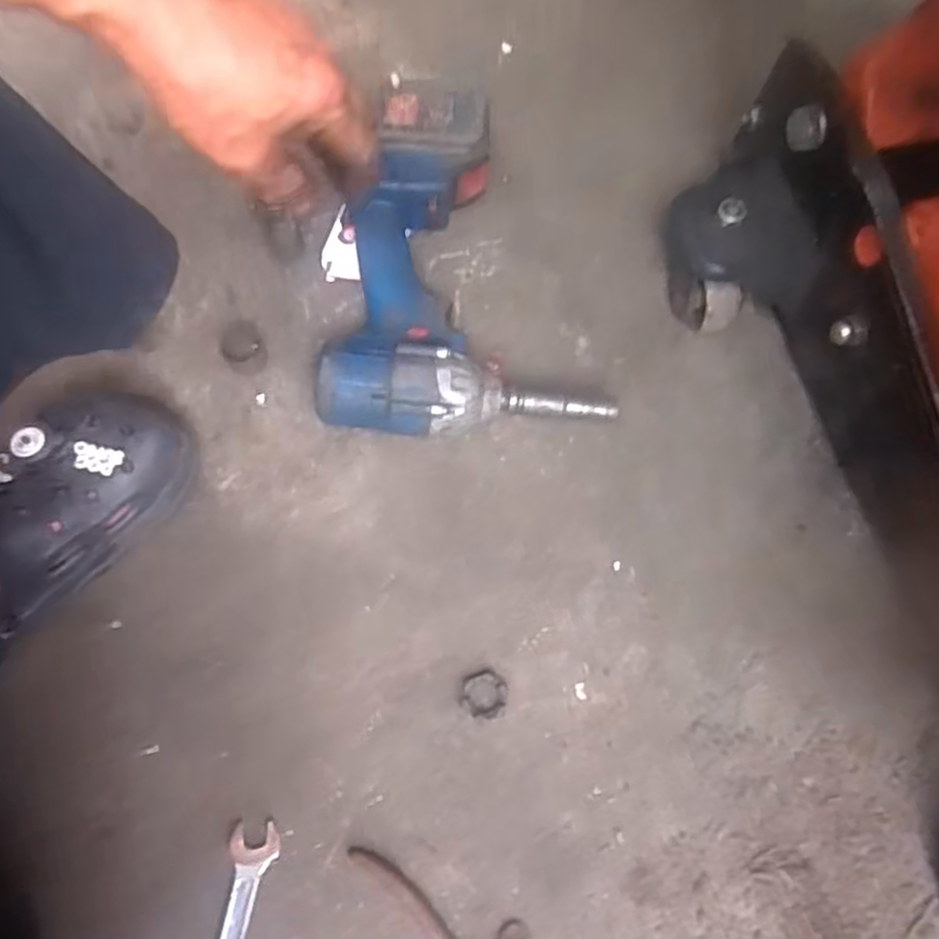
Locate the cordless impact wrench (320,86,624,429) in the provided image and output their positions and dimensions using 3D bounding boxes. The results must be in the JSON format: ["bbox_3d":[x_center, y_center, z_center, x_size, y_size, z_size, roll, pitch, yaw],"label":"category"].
[{"bbox_3d":[-0.009,-0.139,0.537,0.179,0.066,0.228,-1,81,-2],"label":"cordless impact wrench"}]

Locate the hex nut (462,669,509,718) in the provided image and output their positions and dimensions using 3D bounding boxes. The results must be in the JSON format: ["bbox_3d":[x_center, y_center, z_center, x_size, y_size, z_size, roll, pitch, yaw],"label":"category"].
[{"bbox_3d":[0.010,0.145,0.498,0.029,0.017,0.029,7,75,0],"label":"hex nut"}]

